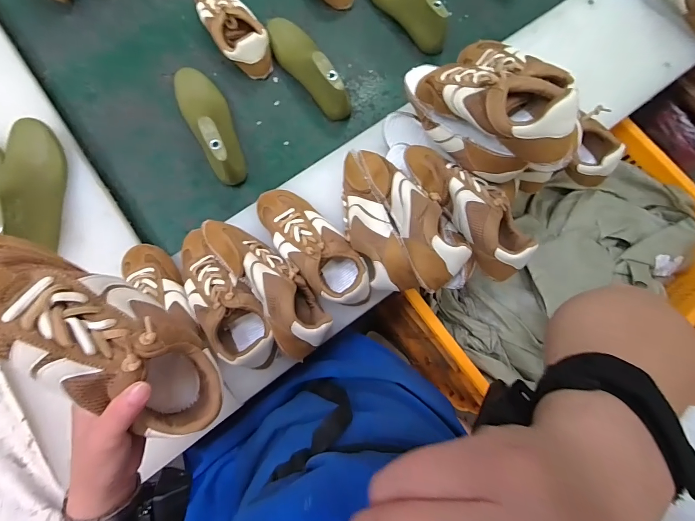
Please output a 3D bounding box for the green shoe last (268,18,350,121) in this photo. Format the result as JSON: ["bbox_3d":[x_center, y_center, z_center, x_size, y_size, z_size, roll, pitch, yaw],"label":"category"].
[{"bbox_3d":[-0.070,-0.351,0.624,0.064,0.072,0.214,-38,82,-9],"label":"green shoe last"}]

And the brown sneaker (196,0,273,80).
[{"bbox_3d":[-0.213,-0.429,0.648,0.087,0.061,0.191,-33,81,-8],"label":"brown sneaker"}]

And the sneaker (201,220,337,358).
[{"bbox_3d":[-0.109,0.028,0.484,0.076,0.084,0.224,-37,81,-8],"label":"sneaker"}]

